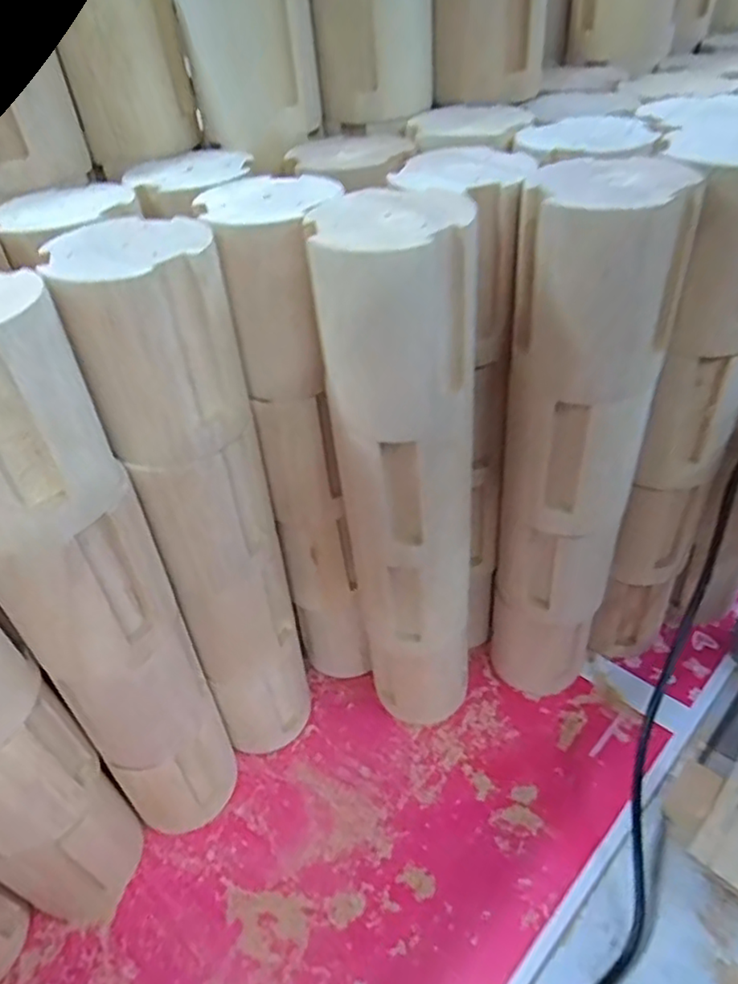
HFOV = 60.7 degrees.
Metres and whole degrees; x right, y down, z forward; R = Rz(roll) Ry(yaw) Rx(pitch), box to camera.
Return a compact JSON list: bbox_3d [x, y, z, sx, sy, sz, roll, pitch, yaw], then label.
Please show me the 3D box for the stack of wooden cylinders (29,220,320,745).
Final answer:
[{"bbox_3d":[-0.089,0.040,0.411,0.073,0.399,0.068,-9,41,-2],"label":"stack of wooden cylinders"}]

